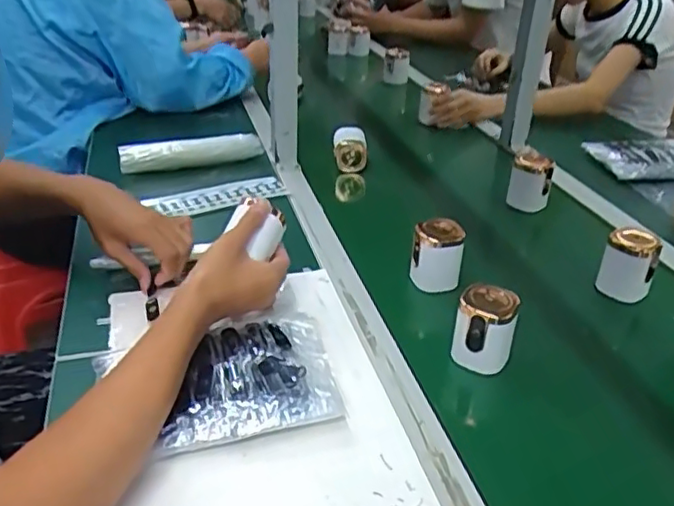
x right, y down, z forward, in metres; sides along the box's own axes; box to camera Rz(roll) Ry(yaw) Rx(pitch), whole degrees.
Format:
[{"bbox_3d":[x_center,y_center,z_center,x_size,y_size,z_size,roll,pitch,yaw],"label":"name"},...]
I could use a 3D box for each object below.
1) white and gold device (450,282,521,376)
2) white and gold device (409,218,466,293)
[{"bbox_3d":[0.148,0.075,0.632,0.055,0.078,0.044,10,31,13],"label":"white and gold device"},{"bbox_3d":[0.121,0.001,0.765,0.061,0.079,0.061,7,30,9],"label":"white and gold device"}]

